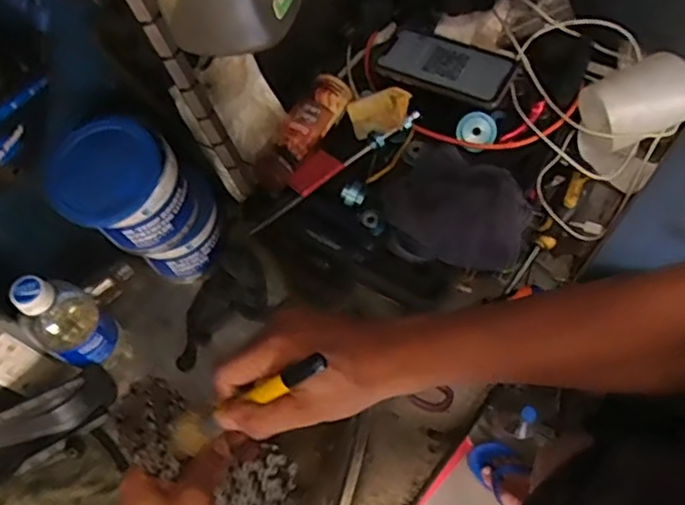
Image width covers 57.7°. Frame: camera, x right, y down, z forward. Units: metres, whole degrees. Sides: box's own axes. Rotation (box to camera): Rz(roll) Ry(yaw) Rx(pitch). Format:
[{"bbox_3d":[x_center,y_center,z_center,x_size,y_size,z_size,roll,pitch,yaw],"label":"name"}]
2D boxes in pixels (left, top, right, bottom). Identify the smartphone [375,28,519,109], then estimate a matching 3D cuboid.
[{"bbox_3d":[0.113,-0.212,0.688,0.148,0.007,0.079,25,69,18],"label":"smartphone"}]

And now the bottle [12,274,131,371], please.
[{"bbox_3d":[-0.269,0.066,0.607,0.075,0.167,0.059,33,69,18],"label":"bottle"}]

